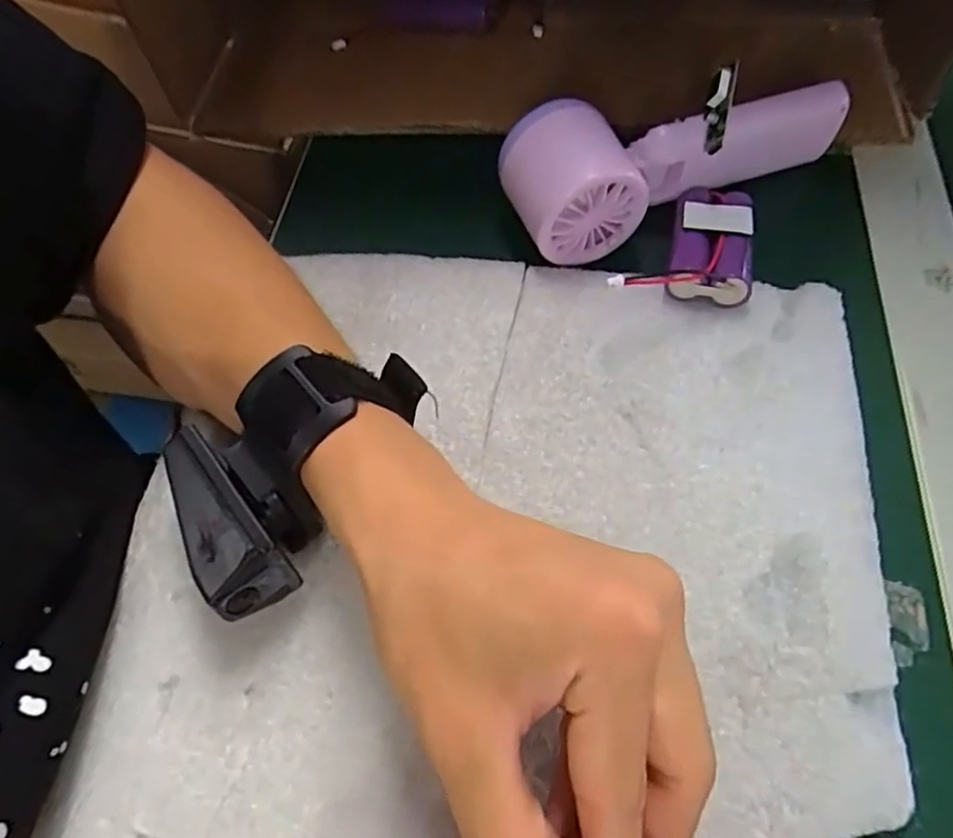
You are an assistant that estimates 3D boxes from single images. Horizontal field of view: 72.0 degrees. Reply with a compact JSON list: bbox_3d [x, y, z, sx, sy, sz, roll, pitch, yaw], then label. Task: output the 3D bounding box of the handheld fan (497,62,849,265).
[{"bbox_3d":[0.093,-0.131,0.312,0.166,0.050,0.057,-22,62,-9],"label":"handheld fan"}]

